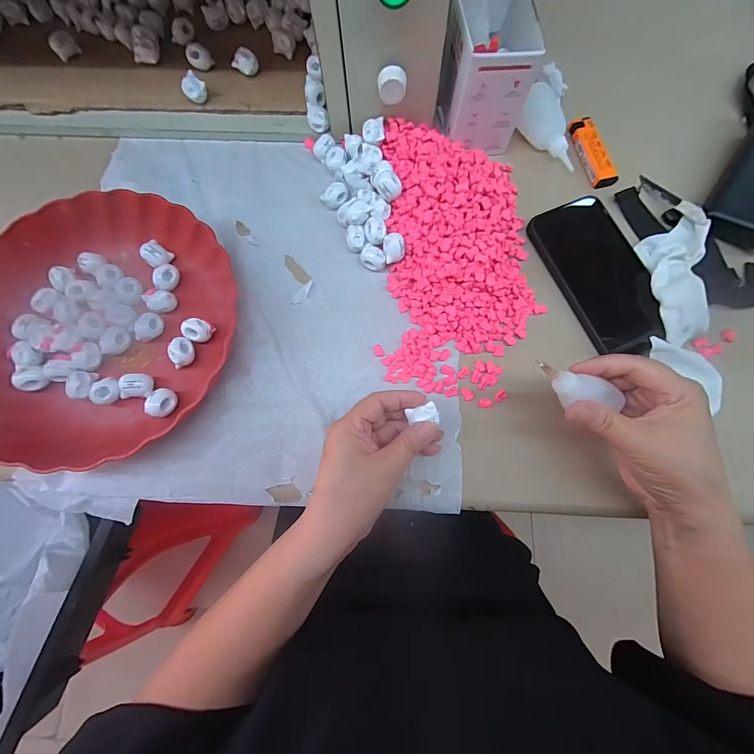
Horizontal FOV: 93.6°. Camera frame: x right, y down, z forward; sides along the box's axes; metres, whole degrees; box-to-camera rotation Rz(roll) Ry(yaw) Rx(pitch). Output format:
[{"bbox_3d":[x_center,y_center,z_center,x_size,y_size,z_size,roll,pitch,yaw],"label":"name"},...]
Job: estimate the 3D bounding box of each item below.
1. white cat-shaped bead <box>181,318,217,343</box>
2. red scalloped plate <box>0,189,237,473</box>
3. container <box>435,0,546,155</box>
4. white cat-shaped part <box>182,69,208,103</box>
[{"bbox_3d":[-0.164,-0.043,0.327,0.021,0.021,0.022,0,76,2],"label":"white cat-shaped bead"},{"bbox_3d":[-0.248,-0.049,0.307,0.222,0.035,0.234,0,76,2],"label":"red scalloped plate"},{"bbox_3d":[0.101,-0.289,0.335,0.073,0.092,0.087,0,76,2],"label":"container"},{"bbox_3d":[-0.197,-0.310,0.383,0.024,0.020,0.023,-26,76,-5],"label":"white cat-shaped part"}]

